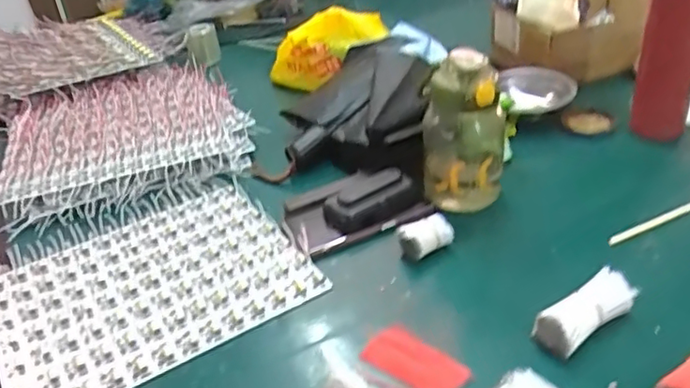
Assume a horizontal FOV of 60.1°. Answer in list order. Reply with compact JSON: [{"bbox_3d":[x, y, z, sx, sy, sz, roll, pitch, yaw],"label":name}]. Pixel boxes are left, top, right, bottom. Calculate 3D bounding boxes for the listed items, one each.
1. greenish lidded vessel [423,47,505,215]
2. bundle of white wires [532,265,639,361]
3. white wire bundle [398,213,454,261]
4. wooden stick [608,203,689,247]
[{"bbox_3d":[0.129,-0.069,0.654,0.084,0.169,0.084,2,37,14],"label":"greenish lidded vessel"},{"bbox_3d":[0.203,0.102,0.507,0.092,0.031,0.036,-25,39,-22],"label":"bundle of white wires"},{"bbox_3d":[0.083,0.043,0.618,0.056,0.031,0.033,-23,38,-20],"label":"white wire bundle"},{"bbox_3d":[0.355,0.015,0.623,0.198,0.004,0.012,-19,37,-16],"label":"wooden stick"}]

